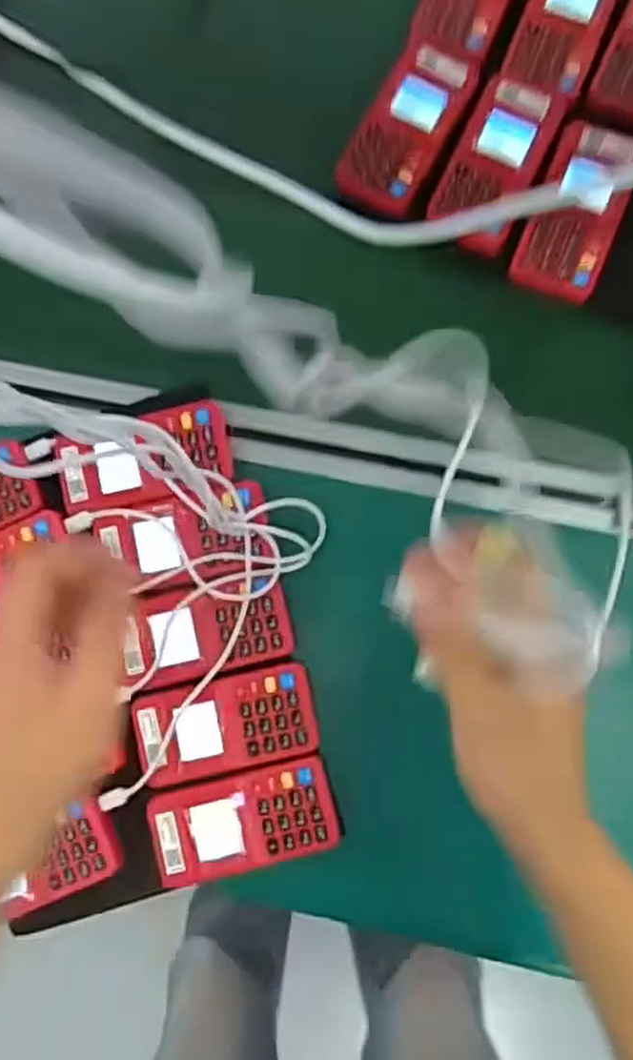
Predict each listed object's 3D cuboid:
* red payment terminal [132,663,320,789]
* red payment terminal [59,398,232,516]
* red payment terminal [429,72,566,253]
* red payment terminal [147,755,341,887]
[{"bbox_3d":[-0.063,0.135,0.512,0.122,0.018,0.063,-13,83,4],"label":"red payment terminal"},{"bbox_3d":[-0.123,-0.051,0.529,0.123,0.029,0.055,-16,83,4],"label":"red payment terminal"},{"bbox_3d":[0.132,-0.266,0.534,0.061,0.019,0.122,27,87,7],"label":"red payment terminal"},{"bbox_3d":[-0.049,0.199,0.502,0.120,0.017,0.062,-14,83,4],"label":"red payment terminal"}]

